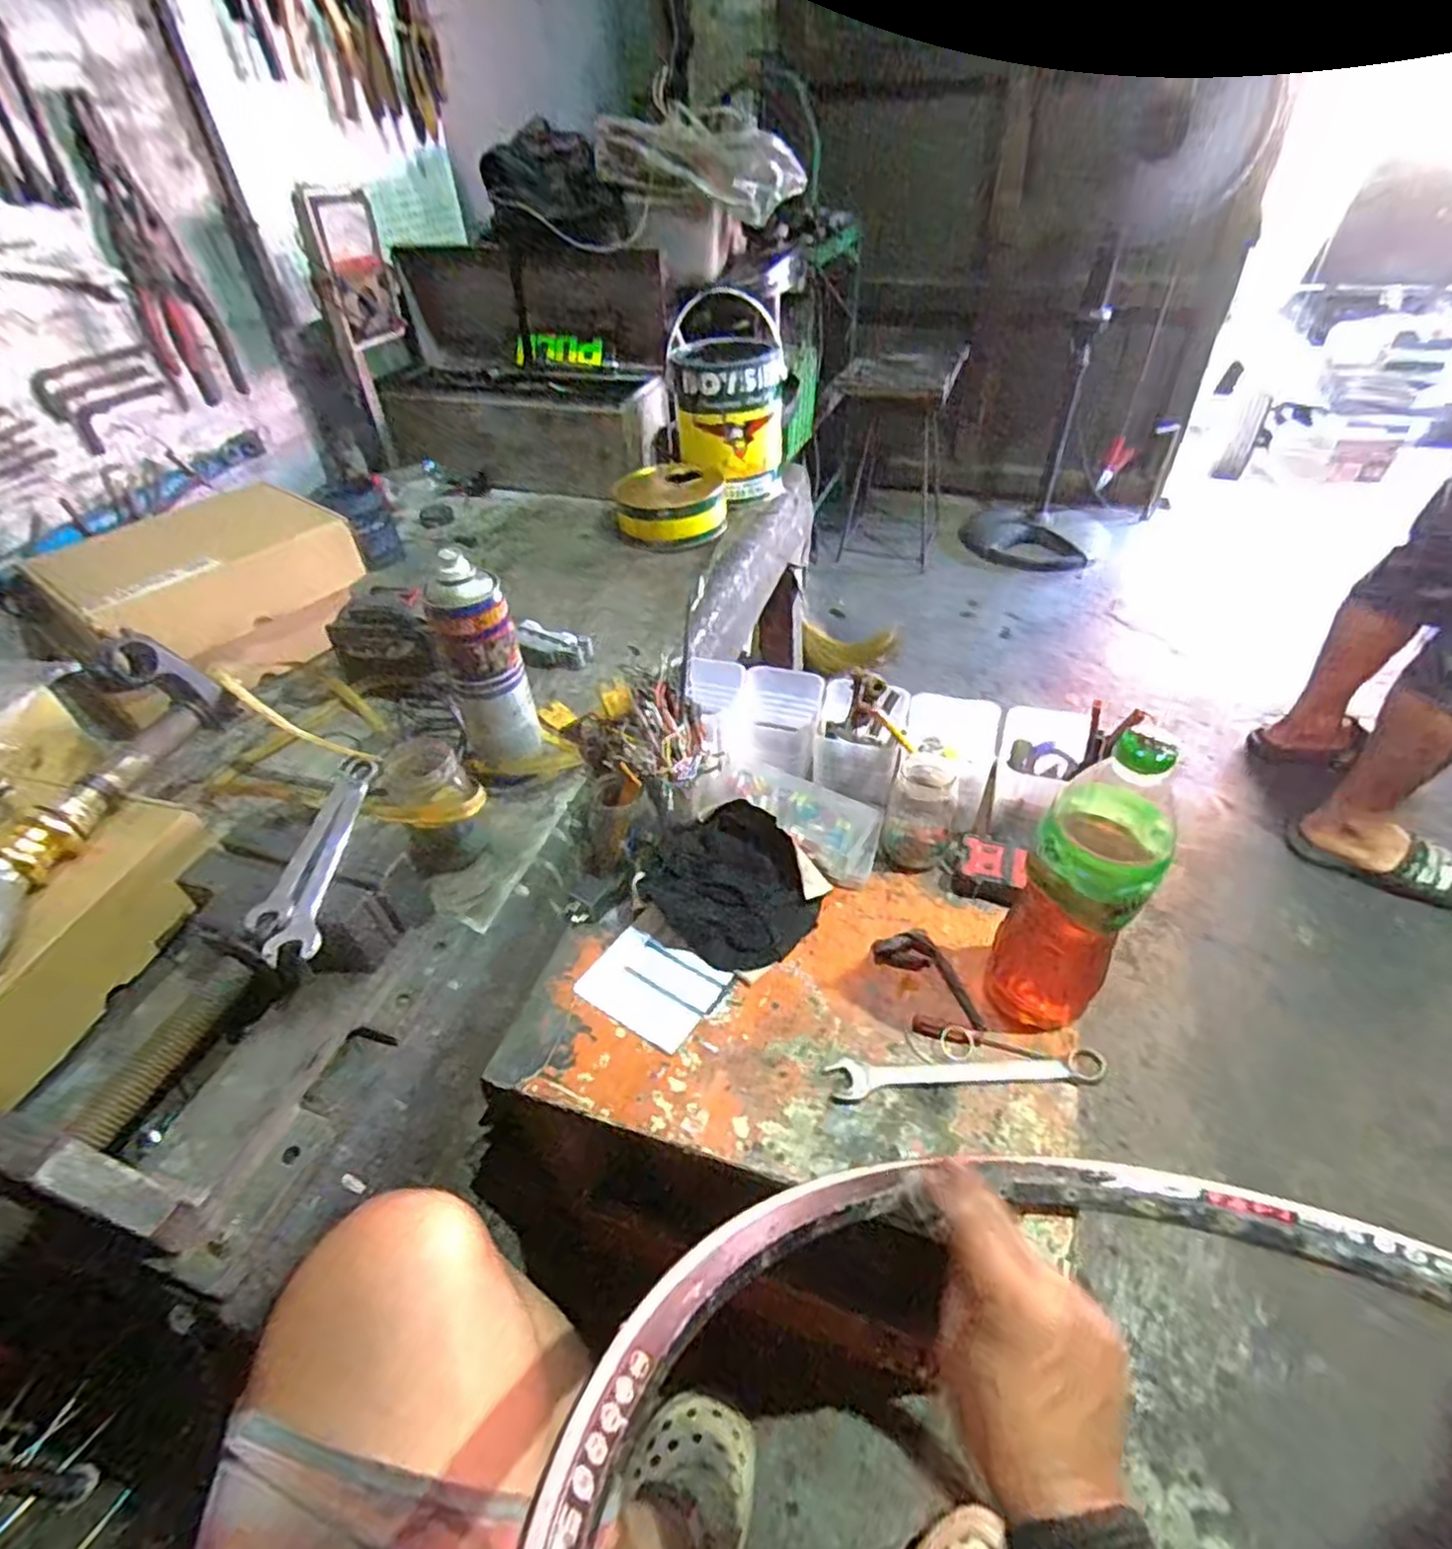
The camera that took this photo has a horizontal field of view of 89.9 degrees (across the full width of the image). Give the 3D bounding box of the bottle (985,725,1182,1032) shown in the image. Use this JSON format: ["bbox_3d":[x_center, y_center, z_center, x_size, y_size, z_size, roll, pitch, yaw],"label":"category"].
[{"bbox_3d":[0.253,0.082,0.517,0.076,0.258,0.086,19,48,21],"label":"bottle"}]

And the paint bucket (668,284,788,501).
[{"bbox_3d":[0.003,-0.565,1.119,0.171,0.241,0.190,-4,44,-2],"label":"paint bucket"}]

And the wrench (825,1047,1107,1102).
[{"bbox_3d":[0.183,0.228,0.555,0.200,0.017,0.031,-2,44,0],"label":"wrench"}]

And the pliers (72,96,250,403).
[{"bbox_3d":[-0.680,-0.593,0.854,0.034,0.279,0.109,4,44,6],"label":"pliers"}]

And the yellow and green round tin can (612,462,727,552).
[{"bbox_3d":[-0.083,-0.403,1.089,0.161,0.066,0.165,-1,44,1],"label":"yellow and green round tin can"}]

